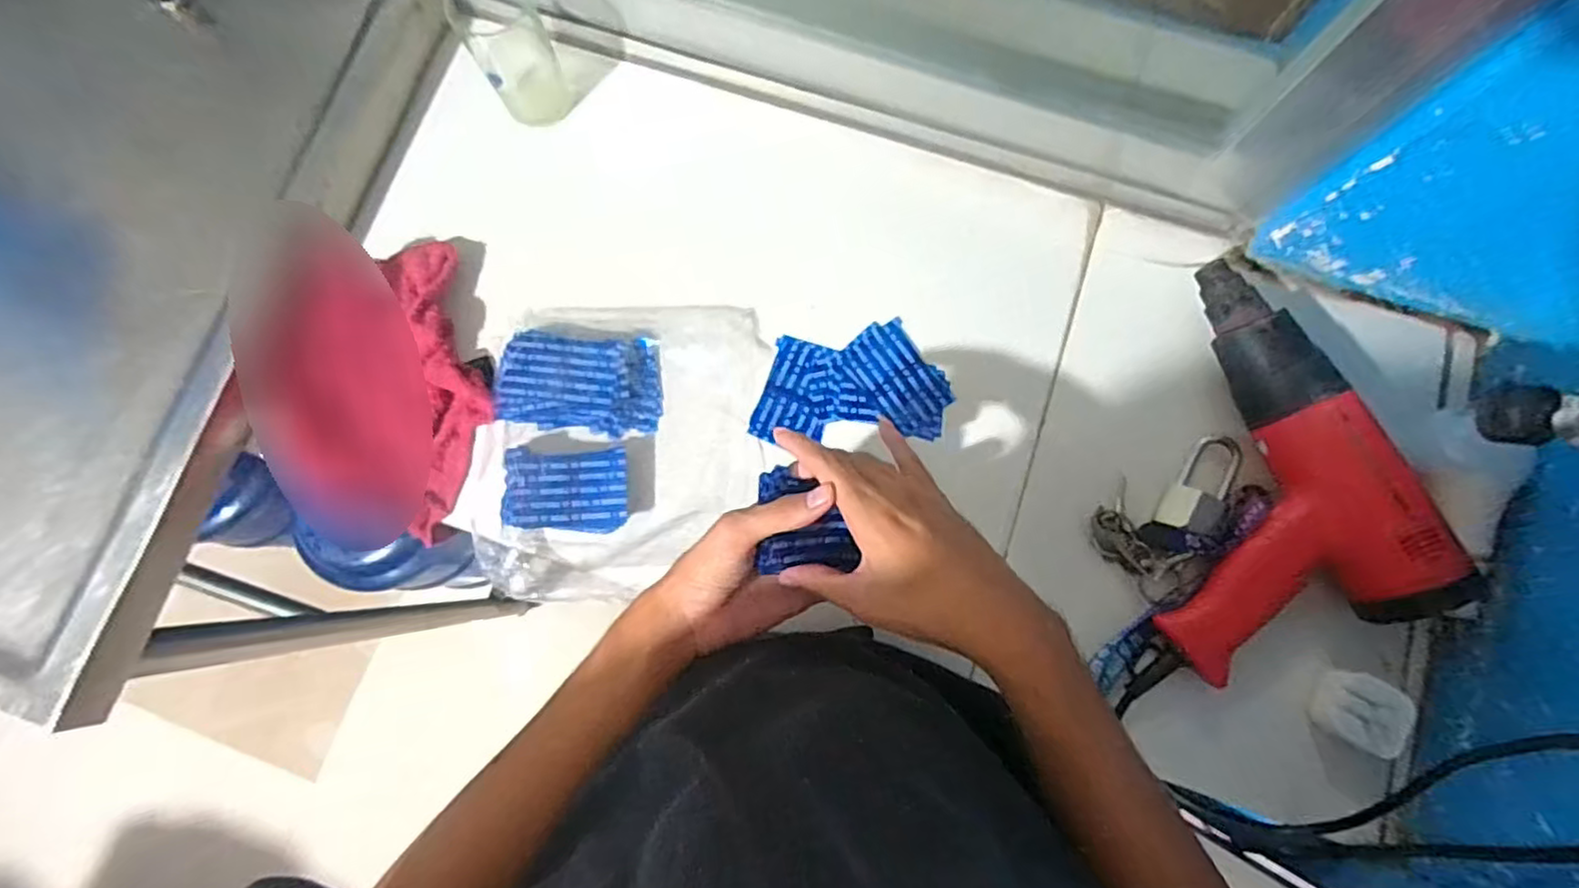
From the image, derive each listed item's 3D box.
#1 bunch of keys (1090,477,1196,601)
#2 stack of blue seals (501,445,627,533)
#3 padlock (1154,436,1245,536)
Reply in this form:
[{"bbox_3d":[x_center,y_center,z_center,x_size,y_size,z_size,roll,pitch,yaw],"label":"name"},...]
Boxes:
[{"bbox_3d":[0.256,0.073,0.500,0.047,0.018,0.079,-35,81,-6],"label":"bunch of keys"},{"bbox_3d":[-0.167,0.033,0.508,0.093,0.026,0.059,2,79,1],"label":"stack of blue seals"},{"bbox_3d":[0.307,0.031,0.502,0.036,0.015,0.082,33,81,6],"label":"padlock"}]

